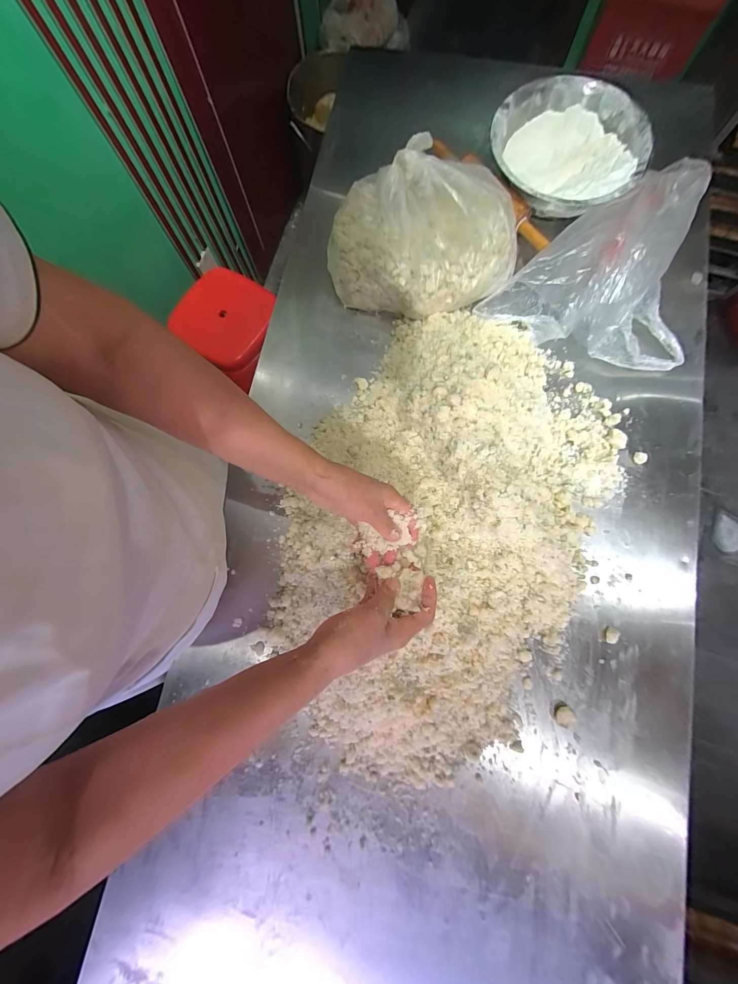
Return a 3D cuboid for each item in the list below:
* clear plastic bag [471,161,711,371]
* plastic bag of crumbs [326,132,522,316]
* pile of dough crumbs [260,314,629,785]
[{"bbox_3d":[0.435,-0.414,0.580,0.330,0.103,0.367,27,82,6],"label":"clear plastic bag"},{"bbox_3d":[0.098,-0.452,0.580,0.324,0.156,0.256,12,80,3],"label":"plastic bag of crumbs"},{"bbox_3d":[0.112,0.051,0.514,0.463,0.097,0.718,29,82,6],"label":"pile of dough crumbs"}]

